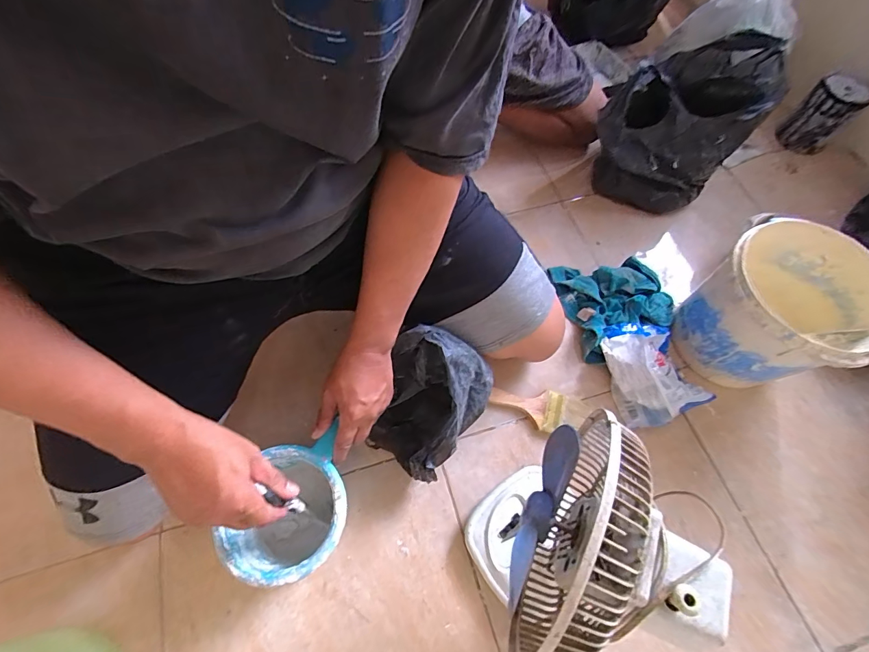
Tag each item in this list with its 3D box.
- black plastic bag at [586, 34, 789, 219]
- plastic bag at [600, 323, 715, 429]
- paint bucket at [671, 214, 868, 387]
[{"bbox_3d":[0.429,-0.351,0.733,0.216,0.281,0.195,39,69,15],"label":"black plastic bag"},{"bbox_3d":[0.341,0.065,0.614,0.128,0.113,0.154,-24,68,-13],"label":"plastic bag"},{"bbox_3d":[0.521,-0.025,0.621,0.235,0.204,0.204,-26,68,-14],"label":"paint bucket"}]

